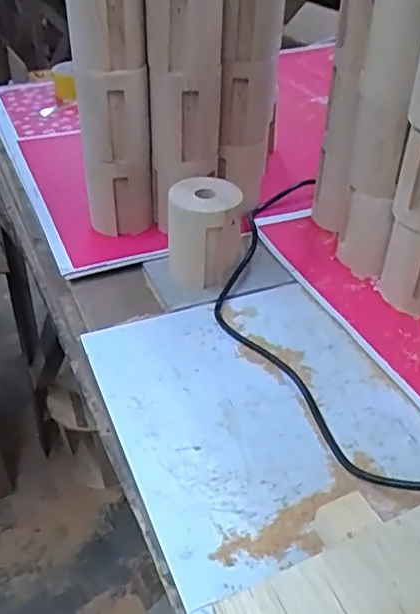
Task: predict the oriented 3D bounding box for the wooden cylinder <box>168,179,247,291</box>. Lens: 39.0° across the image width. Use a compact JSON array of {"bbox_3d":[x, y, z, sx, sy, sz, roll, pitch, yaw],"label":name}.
[{"bbox_3d":[-0.005,-0.080,0.662,0.084,0.100,0.077,-3,39,-3],"label":"wooden cylinder"}]

